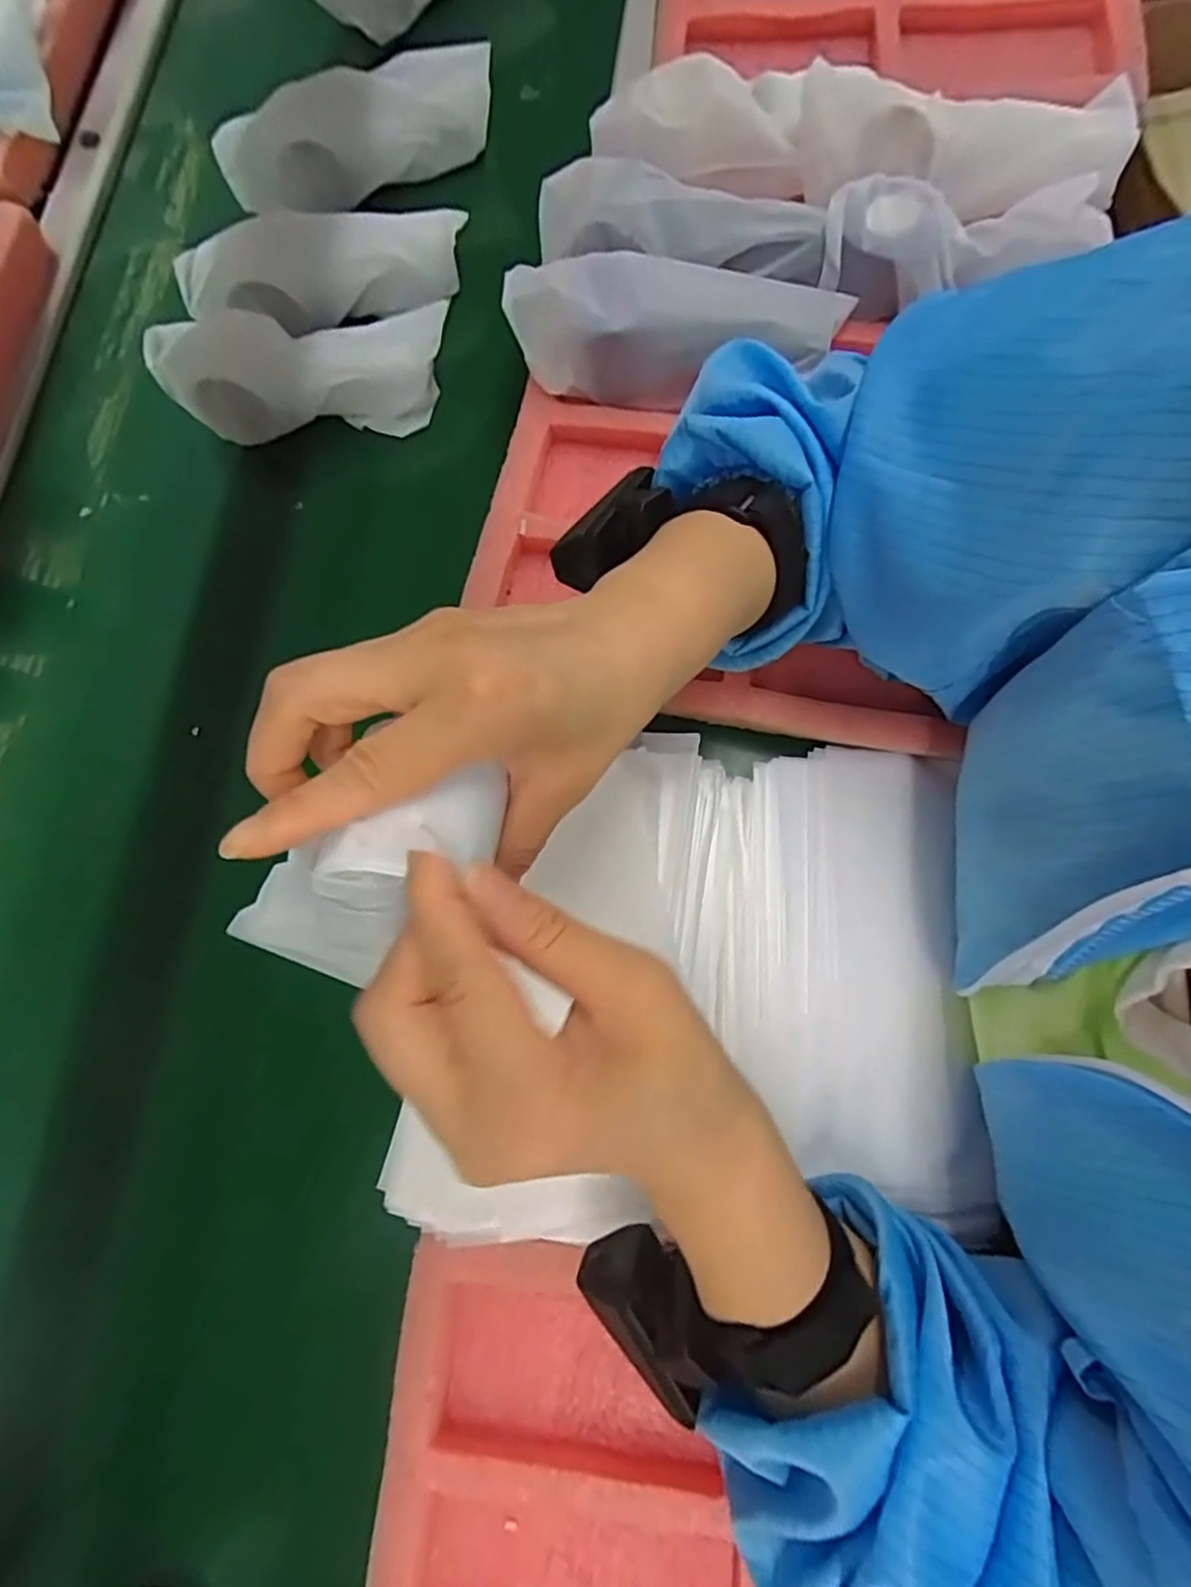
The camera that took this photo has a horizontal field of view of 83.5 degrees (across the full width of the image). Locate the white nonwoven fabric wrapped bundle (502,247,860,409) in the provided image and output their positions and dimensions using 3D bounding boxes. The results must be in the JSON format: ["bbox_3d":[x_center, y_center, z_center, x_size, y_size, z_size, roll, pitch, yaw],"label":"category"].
[{"bbox_3d":[0.049,-0.282,0.404,0.201,0.049,0.060,1,80,6],"label":"white nonwoven fabric wrapped bundle"}]

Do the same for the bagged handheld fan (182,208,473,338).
[{"bbox_3d":[-0.183,-0.355,0.457,0.198,0.051,0.053,-6,79,4],"label":"bagged handheld fan"}]

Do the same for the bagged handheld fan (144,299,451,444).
[{"bbox_3d":[-0.200,-0.287,0.454,0.197,0.056,0.073,1,80,6],"label":"bagged handheld fan"}]

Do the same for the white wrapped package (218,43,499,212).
[{"bbox_3d":[-0.170,-0.475,0.482,0.197,0.059,0.032,-18,78,2],"label":"white wrapped package"}]

